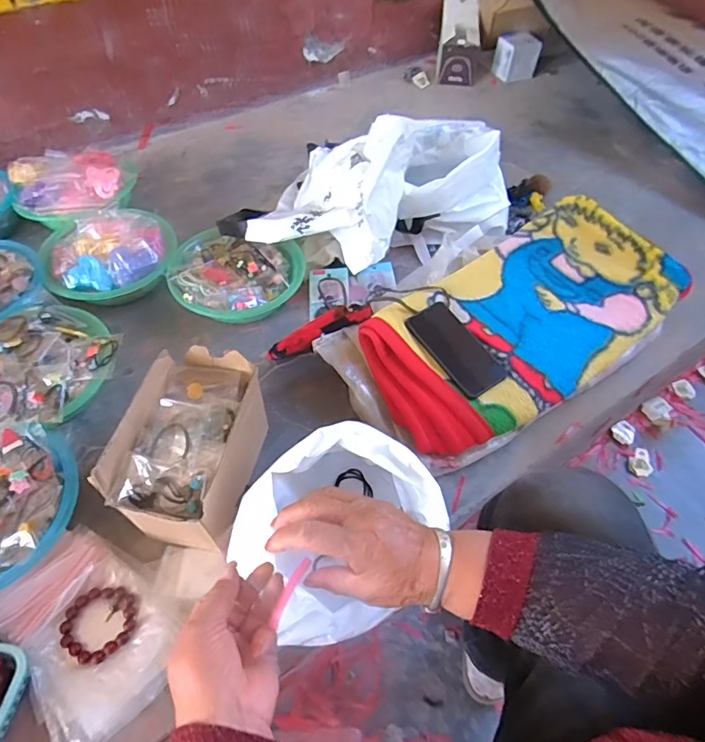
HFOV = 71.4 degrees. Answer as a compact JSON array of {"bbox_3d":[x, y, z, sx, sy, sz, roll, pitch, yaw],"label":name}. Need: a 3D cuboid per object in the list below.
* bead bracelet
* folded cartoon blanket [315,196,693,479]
[{"bbox_3d":[-0.305,0.302,0.591,0.078,0.012,0.083,1,54,-1],"label":"bead bracelet"},{"bbox_3d":[0.257,-0.077,0.804,0.569,0.116,0.285,-27,59,-19],"label":"folded cartoon blanket"}]

